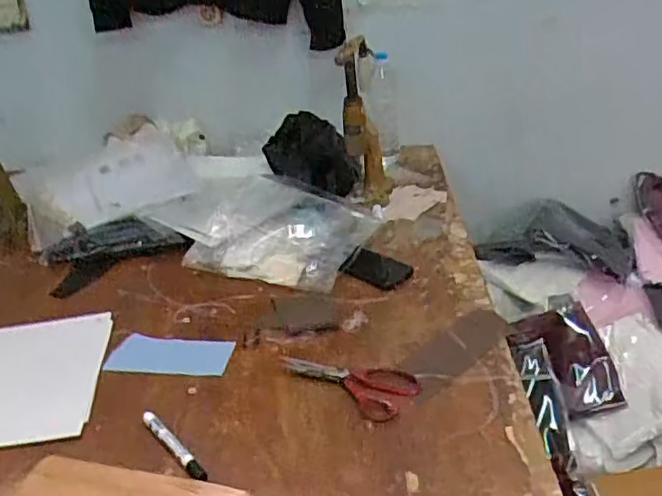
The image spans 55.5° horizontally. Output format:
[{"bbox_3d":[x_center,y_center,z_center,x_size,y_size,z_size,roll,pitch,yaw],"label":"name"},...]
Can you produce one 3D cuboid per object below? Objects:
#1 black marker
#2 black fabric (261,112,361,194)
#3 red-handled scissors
[{"bbox_3d":[-0.197,0.245,0.788,0.015,0.018,0.135,-26,36,-34],"label":"black marker"},{"bbox_3d":[-0.043,-0.200,1.381,0.201,0.178,0.099,-4,30,-1],"label":"black fabric"},{"bbox_3d":[0.027,0.180,0.885,0.192,0.016,0.095,20,37,35],"label":"red-handled scissors"}]

